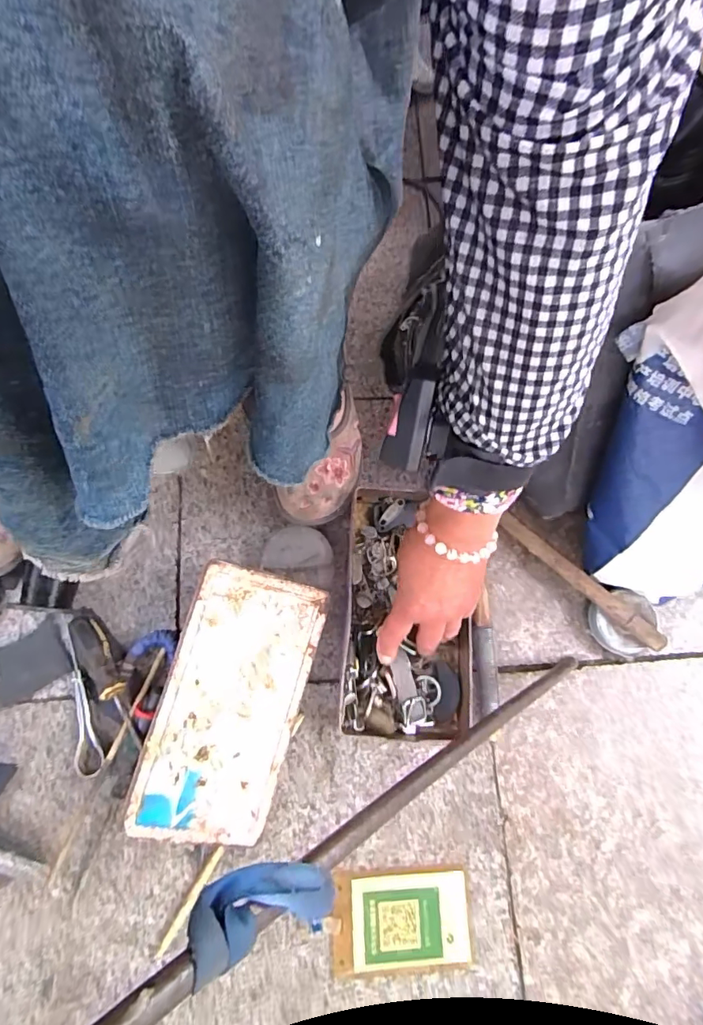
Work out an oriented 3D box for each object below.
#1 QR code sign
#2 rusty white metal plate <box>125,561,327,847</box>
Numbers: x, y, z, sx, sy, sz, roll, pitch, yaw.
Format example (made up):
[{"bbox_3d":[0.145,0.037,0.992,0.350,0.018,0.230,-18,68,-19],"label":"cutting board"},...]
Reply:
[{"bbox_3d":[0.042,0.353,0.424,0.119,0.005,0.074,-1,77,-2],"label":"QR code sign"},{"bbox_3d":[-0.103,0.164,0.429,0.115,0.007,0.222,19,80,-20],"label":"rusty white metal plate"}]

